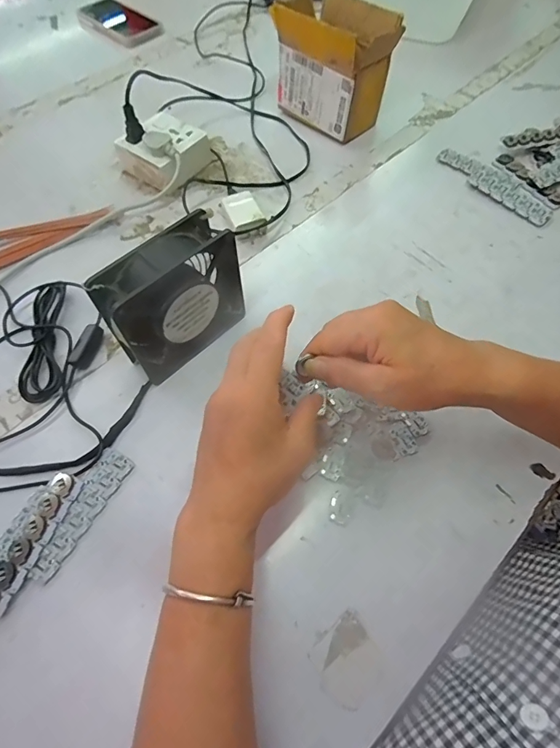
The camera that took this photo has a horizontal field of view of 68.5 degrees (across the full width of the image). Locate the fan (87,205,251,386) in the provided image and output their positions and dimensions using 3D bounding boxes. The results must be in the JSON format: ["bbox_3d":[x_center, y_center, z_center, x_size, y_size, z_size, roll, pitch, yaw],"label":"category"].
[{"bbox_3d":[-0.091,-0.064,0.369,0.045,0.116,0.124,41,70,19],"label":"fan"}]

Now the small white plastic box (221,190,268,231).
[{"bbox_3d":[-0.044,-0.192,0.496,0.037,0.022,0.056,-20,64,-9],"label":"small white plastic box"}]

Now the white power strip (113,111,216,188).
[{"bbox_3d":[-0.151,-0.295,0.541,0.097,0.044,0.095,29,67,15],"label":"white power strip"}]

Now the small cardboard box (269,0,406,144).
[{"bbox_3d":[0.071,-0.417,0.557,0.155,0.121,0.100,37,69,18],"label":"small cardboard box"}]

